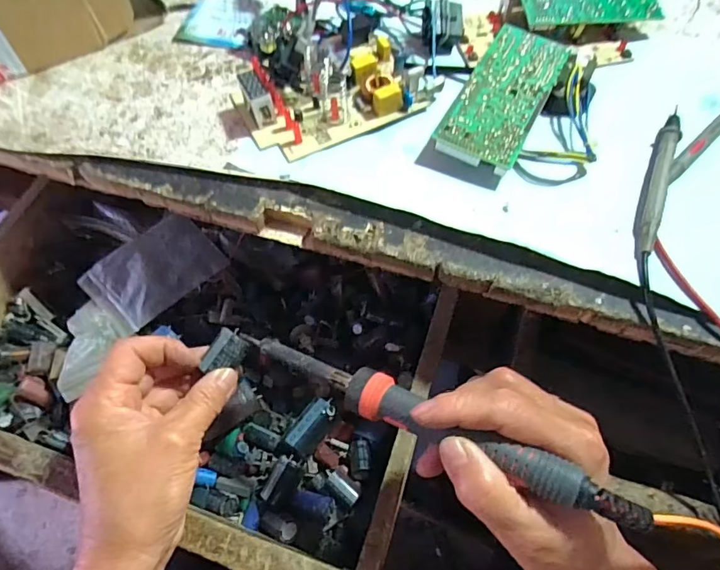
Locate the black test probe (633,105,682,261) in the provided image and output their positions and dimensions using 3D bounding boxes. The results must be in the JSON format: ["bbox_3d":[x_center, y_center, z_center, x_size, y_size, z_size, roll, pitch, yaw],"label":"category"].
[{"bbox_3d":[0.185,-0.066,0.303,0.012,0.013,0.128,24,62,13],"label":"black test probe"}]

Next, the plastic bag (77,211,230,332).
[{"bbox_3d":[-0.171,-0.013,0.408,0.068,0.015,0.096,38,66,19],"label":"plastic bag"}]

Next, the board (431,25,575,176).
[{"bbox_3d":[0.101,-0.131,0.342,0.054,0.019,0.137,26,62,14],"label":"board"}]

